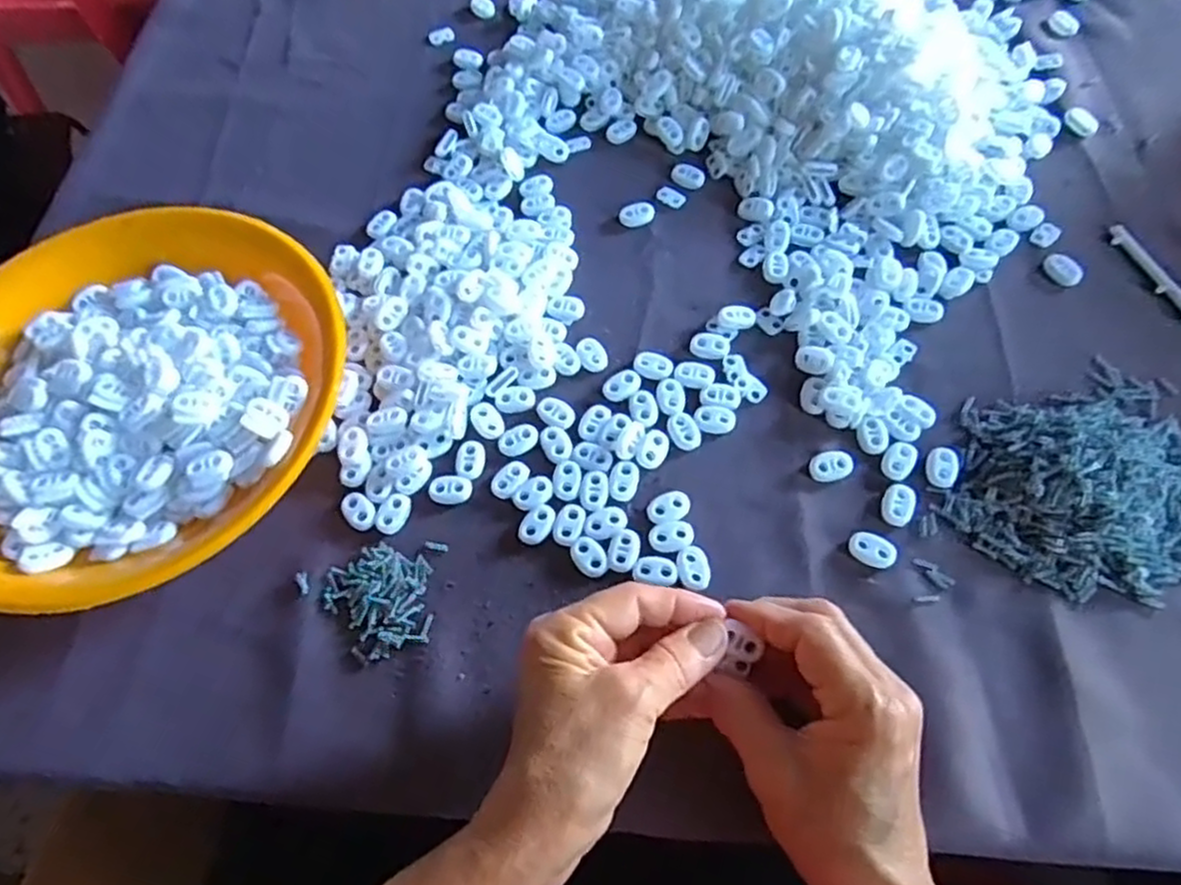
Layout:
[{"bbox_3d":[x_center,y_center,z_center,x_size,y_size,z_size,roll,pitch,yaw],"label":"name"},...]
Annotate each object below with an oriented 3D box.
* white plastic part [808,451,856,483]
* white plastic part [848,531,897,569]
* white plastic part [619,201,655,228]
[{"bbox_3d":[0.127,0.012,0.379,0.024,0.005,0.014,-19,63,-6],"label":"white plastic part"},{"bbox_3d":[0.142,0.053,0.361,0.022,0.004,0.016,20,65,14],"label":"white plastic part"},{"bbox_3d":[0.030,-0.148,0.464,0.023,0.005,0.016,-7,62,0],"label":"white plastic part"}]

